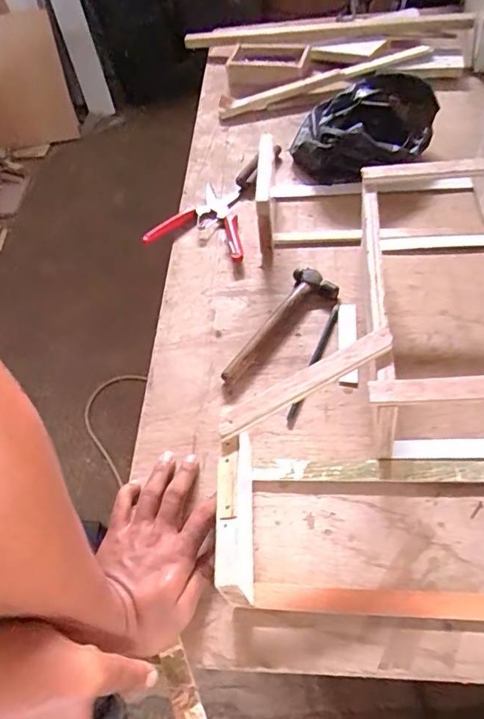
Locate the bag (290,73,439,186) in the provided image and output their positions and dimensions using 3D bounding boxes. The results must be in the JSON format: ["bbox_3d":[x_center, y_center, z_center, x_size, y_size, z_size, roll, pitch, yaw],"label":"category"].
[{"bbox_3d":[0.181,-0.343,0.754,0.186,0.105,0.170,28,63,24],"label":"bag"}]

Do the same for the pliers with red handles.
[{"bbox_3d":[-0.047,-0.203,0.724,0.150,0.021,0.148,14,58,17],"label":"pliers with red handles"}]

